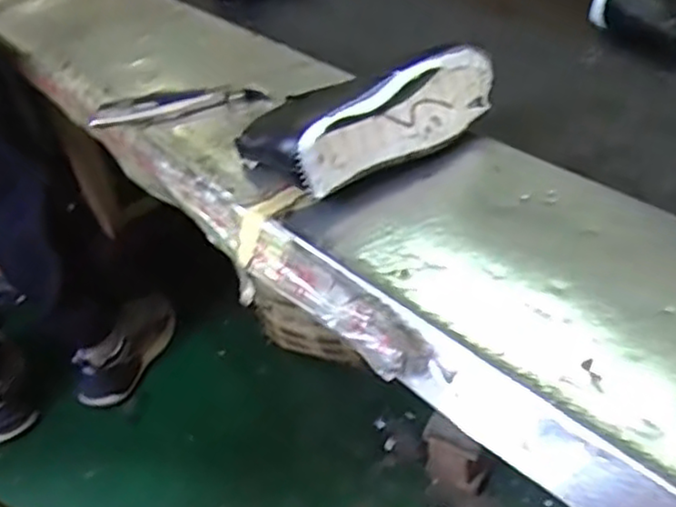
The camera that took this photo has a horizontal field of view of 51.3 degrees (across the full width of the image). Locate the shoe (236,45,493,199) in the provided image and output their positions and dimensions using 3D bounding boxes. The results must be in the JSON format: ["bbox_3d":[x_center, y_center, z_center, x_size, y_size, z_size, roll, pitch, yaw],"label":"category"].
[{"bbox_3d":[0.031,-0.138,0.681,0.232,0.106,0.122,-25,44,-18],"label":"shoe"}]

